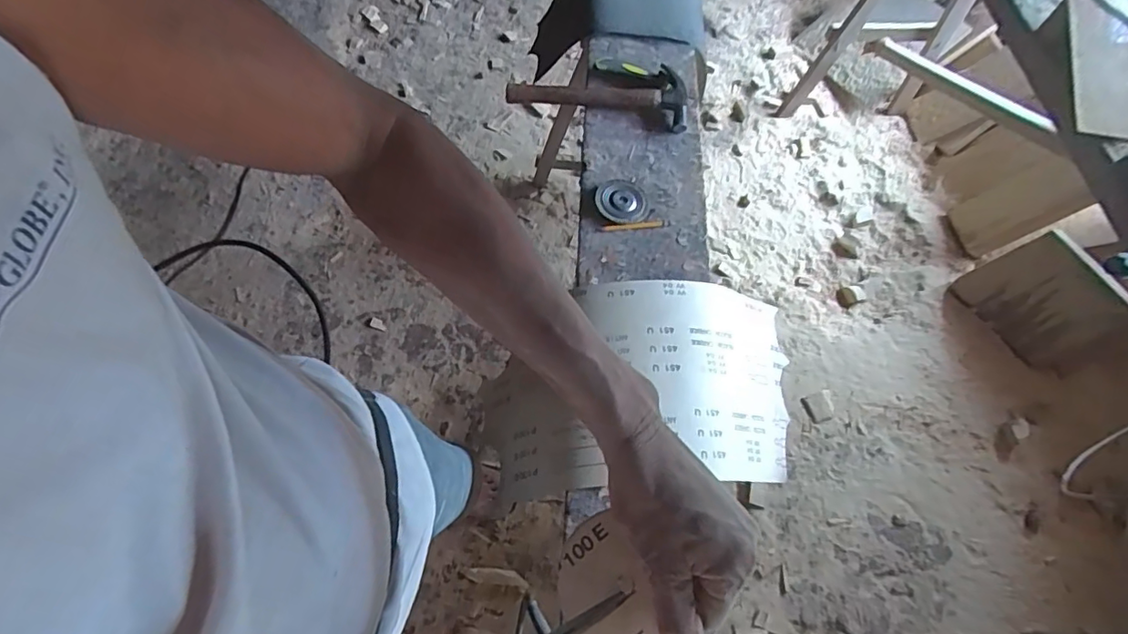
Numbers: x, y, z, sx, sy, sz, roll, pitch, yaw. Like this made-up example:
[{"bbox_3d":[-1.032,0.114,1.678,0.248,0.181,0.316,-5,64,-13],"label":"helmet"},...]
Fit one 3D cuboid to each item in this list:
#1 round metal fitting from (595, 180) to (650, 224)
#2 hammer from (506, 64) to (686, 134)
[{"bbox_3d":[0.100,-0.198,0.950,0.088,0.021,0.086,1,65,-3],"label":"round metal fitting"},{"bbox_3d":[0.069,-0.424,1.047,0.328,0.036,0.139,12,65,2],"label":"hammer"}]

